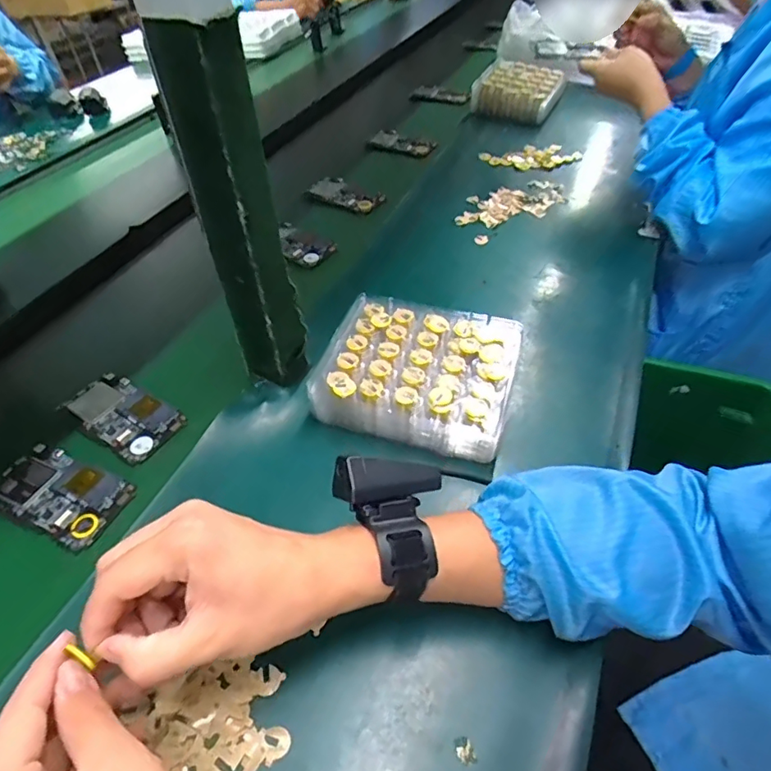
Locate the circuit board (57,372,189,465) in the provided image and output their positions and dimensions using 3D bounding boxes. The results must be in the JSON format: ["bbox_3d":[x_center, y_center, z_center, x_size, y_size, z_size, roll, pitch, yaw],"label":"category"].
[{"bbox_3d":[-0.259,0.028,0.506,0.122,0.010,0.063,26,53,21],"label":"circuit board"}]

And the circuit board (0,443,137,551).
[{"bbox_3d":[-0.281,0.092,0.446,0.121,0.007,0.063,20,51,16],"label":"circuit board"}]

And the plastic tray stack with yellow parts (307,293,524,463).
[{"bbox_3d":[0.030,-0.013,0.498,0.179,0.058,0.153,14,49,12],"label":"plastic tray stack with yellow parts"}]

